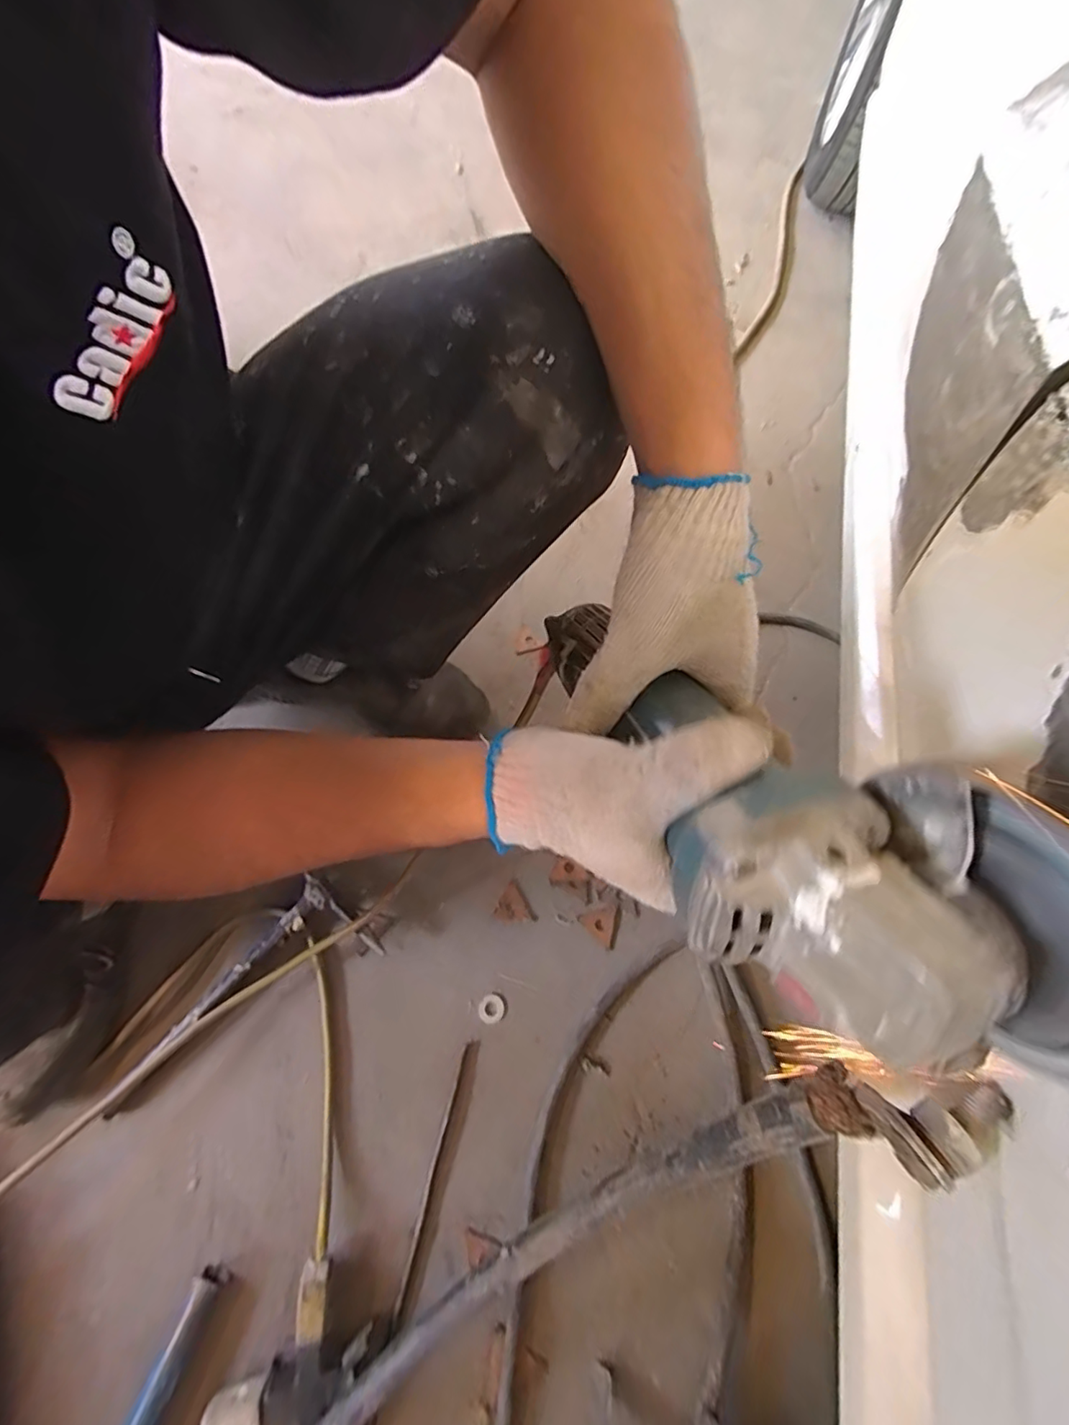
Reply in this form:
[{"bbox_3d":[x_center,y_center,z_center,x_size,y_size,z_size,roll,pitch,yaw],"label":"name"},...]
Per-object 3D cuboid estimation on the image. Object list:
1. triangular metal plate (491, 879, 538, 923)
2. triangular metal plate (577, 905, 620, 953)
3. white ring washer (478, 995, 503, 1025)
[{"bbox_3d":[-0.016,0.196,0.555,0.040,0.004,0.039,27,69,9],"label":"triangular metal plate"},{"bbox_3d":[0.064,0.211,0.550,0.039,0.004,0.040,14,67,4],"label":"triangular metal plate"},{"bbox_3d":[-0.040,0.277,0.515,0.023,0.004,0.023,27,69,9],"label":"white ring washer"}]

